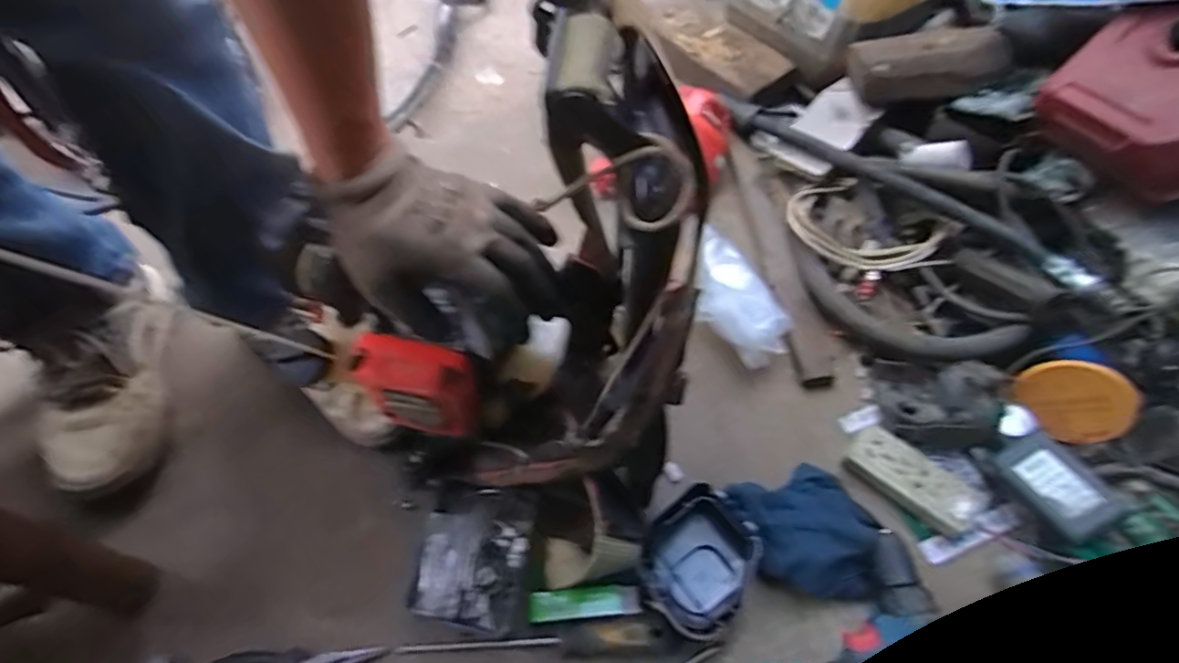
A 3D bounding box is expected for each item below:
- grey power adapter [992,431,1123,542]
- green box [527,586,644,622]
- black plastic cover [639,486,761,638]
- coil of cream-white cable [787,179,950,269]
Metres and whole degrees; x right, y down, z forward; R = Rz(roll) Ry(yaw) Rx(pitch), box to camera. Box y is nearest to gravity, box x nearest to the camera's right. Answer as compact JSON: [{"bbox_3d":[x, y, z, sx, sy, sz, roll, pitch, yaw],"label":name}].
[{"bbox_3d":[0.460,0.149,0.583,0.060,0.021,0.103,-38,48,15],"label":"grey power adapter"},{"bbox_3d":[-0.005,0.255,0.554,0.102,0.012,0.025,-2,61,-5],"label":"green box"},{"bbox_3d":[0.107,0.222,0.574,0.099,0.045,0.122,39,66,17],"label":"black plastic cover"},{"bbox_3d":[0.349,-0.128,0.757,0.109,0.063,0.204,-39,70,-22],"label":"coil of cream-white cable"}]

